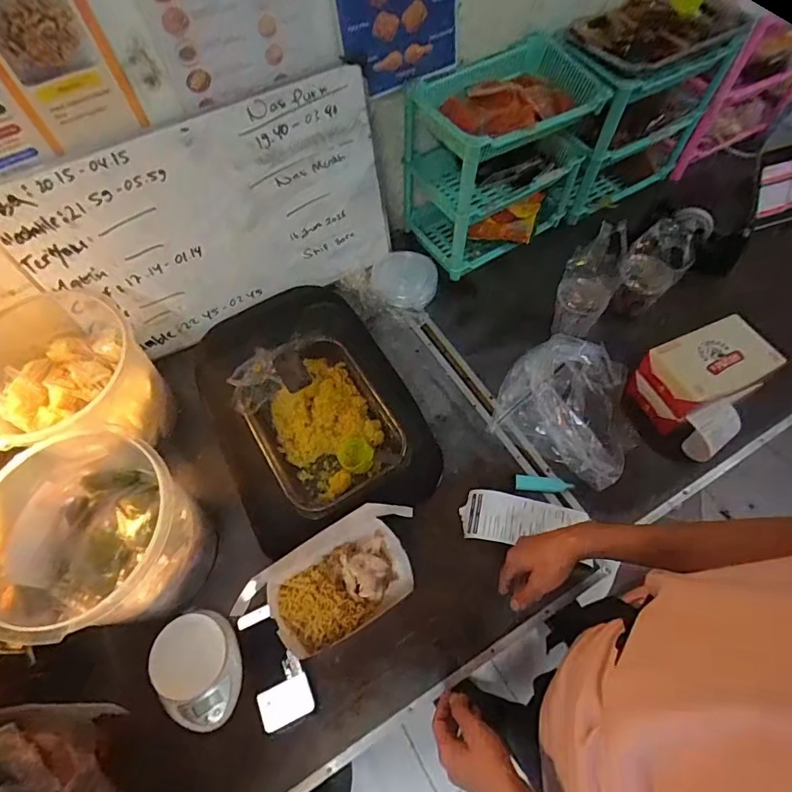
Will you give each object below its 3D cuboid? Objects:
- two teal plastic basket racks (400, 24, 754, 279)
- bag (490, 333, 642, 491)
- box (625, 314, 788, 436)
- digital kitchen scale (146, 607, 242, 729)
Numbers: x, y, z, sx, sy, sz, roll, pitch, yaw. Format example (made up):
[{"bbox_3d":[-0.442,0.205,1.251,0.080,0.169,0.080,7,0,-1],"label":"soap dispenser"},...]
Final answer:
[{"bbox_3d":[0.325,-0.546,1.002,0.650,0.339,0.251,-30,64,-13],"label":"two teal plastic basket racks"},{"bbox_3d":[0.304,0.008,0.829,0.233,0.091,0.204,33,67,18],"label":"bag"},{"bbox_3d":[0.508,-0.035,0.817,0.191,0.115,0.120,-24,63,-10],"label":"box"},{"bbox_3d":[-0.279,0.386,0.687,0.113,0.027,0.145,-35,66,-16],"label":"digital kitchen scale"}]

